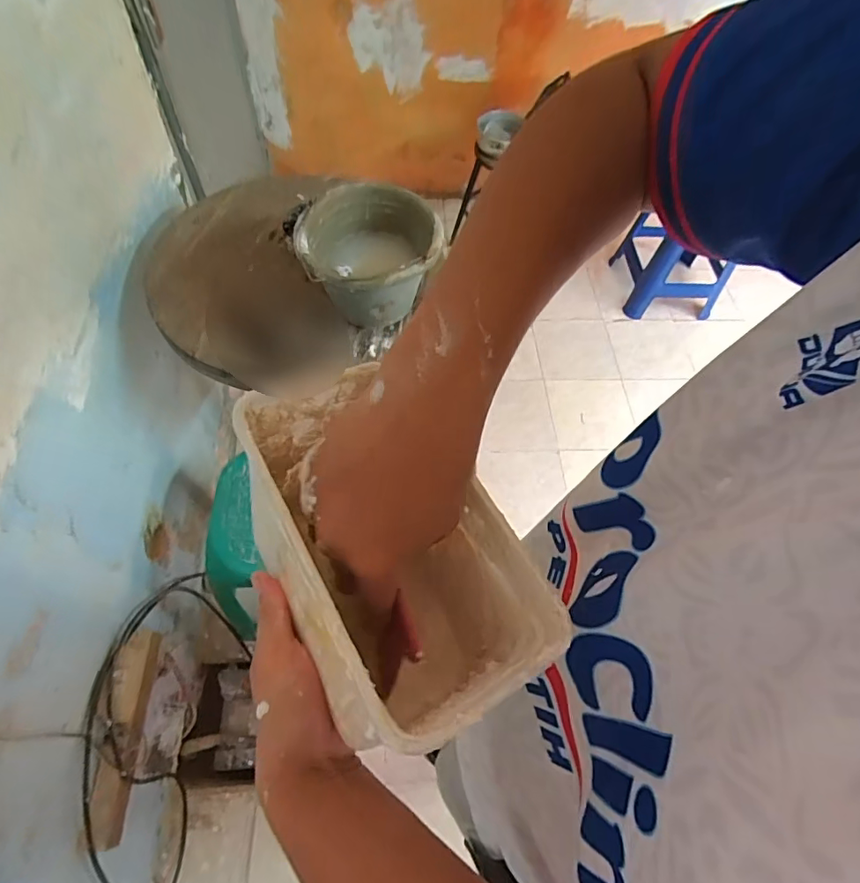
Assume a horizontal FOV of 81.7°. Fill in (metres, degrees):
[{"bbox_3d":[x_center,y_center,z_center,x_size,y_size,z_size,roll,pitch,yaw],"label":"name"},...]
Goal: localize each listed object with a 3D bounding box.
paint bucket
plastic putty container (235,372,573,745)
[{"bbox_3d":[-0.111,-0.343,0.925,0.246,0.154,0.226,2,60,-3],"label":"paint bucket"},{"bbox_3d":[-0.021,0.061,0.297,0.105,0.124,0.194,-26,65,-18],"label":"plastic putty container"}]

